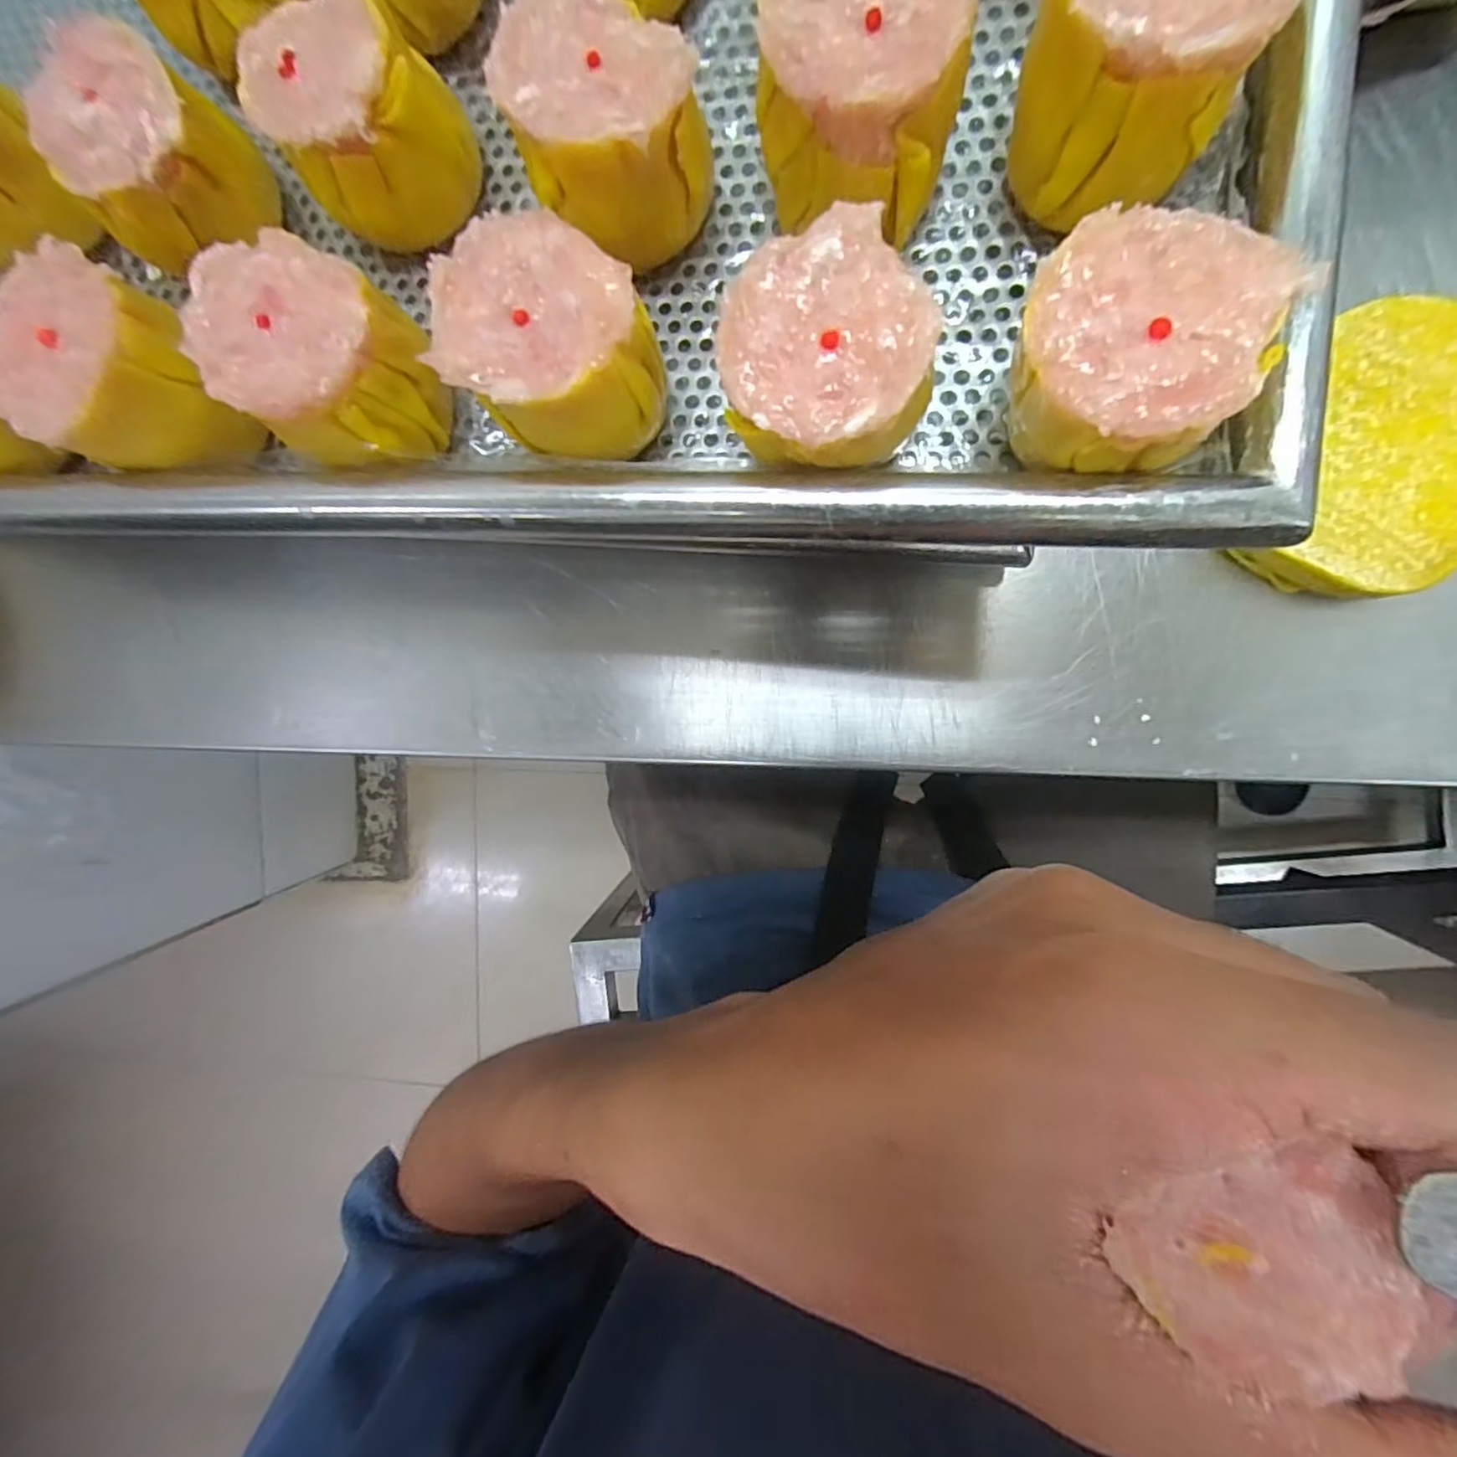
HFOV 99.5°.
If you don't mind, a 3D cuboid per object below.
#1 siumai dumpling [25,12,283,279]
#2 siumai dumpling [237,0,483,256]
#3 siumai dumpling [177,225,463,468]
[{"bbox_3d":[-0.123,-0.122,0.133,0.034,0.027,0.025,-42,89,8],"label":"siumai dumpling"},{"bbox_3d":[-0.074,-0.124,0.126,0.033,0.025,0.033,-39,90,8],"label":"siumai dumpling"},{"bbox_3d":[-0.080,-0.073,0.123,0.037,0.027,0.032,32,97,3],"label":"siumai dumpling"}]

